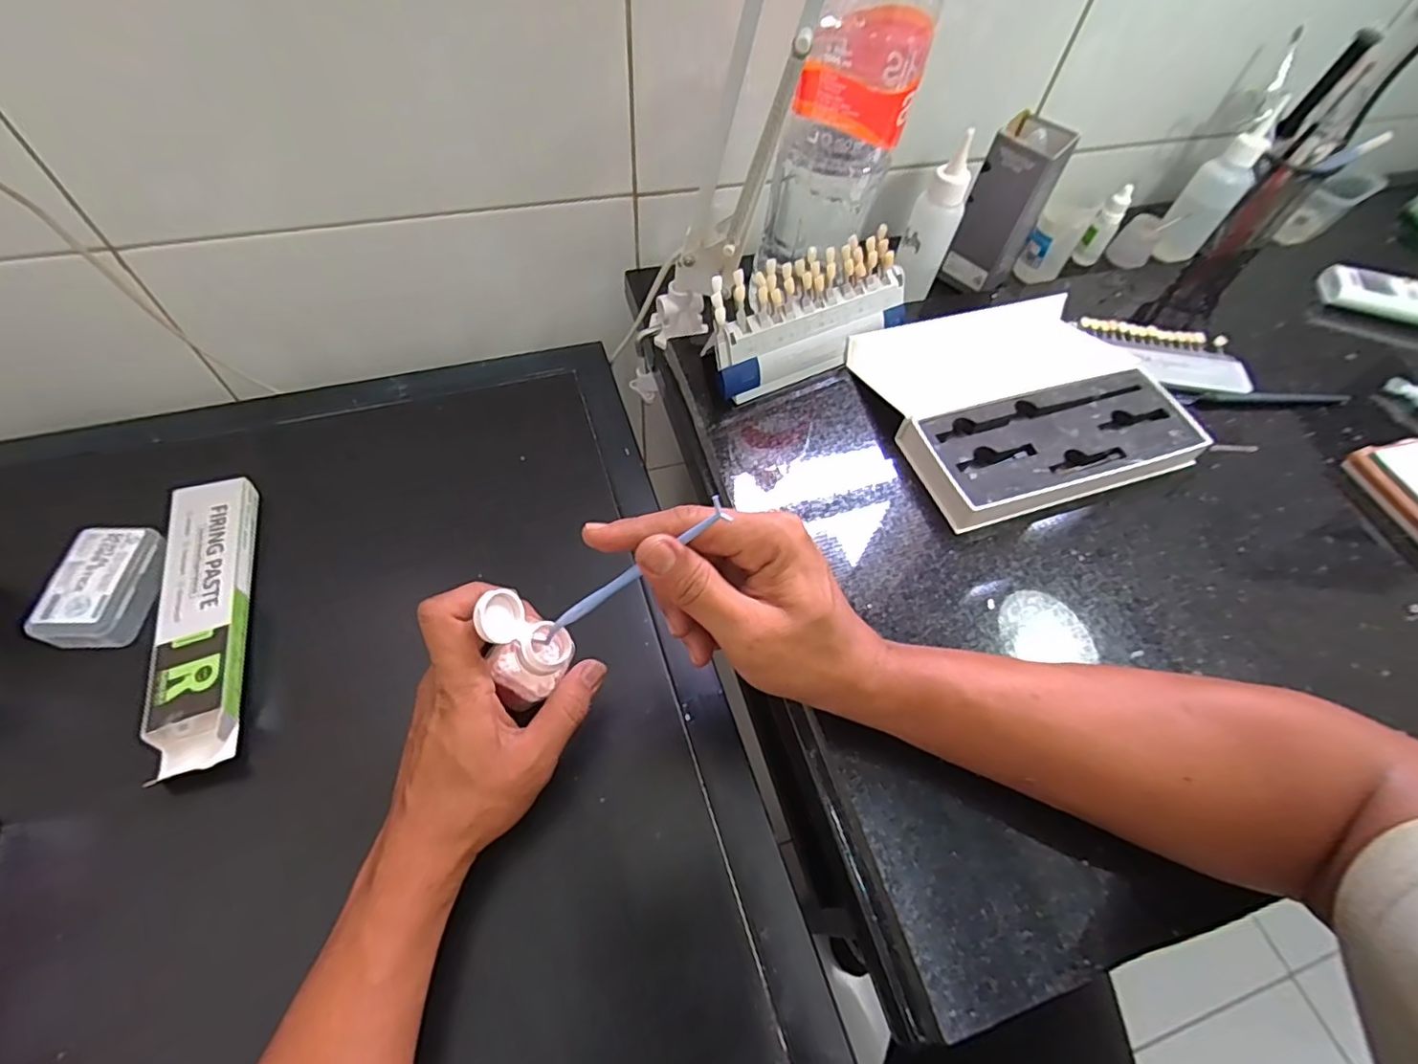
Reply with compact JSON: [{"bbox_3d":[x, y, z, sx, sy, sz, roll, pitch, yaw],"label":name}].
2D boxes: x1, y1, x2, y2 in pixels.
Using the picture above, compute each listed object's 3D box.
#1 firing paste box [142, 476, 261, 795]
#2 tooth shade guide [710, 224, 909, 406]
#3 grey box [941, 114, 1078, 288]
[{"bbox_3d":[-0.342,0.053,0.407,0.050,0.022,0.210,-12,60,-13],"label":"firing paste box"},{"bbox_3d":[0.082,-0.167,0.463,0.170,0.083,0.045,-25,64,-17],"label":"tooth shade guide"},{"bbox_3d":[0.270,-0.296,0.550,0.056,0.132,0.071,37,62,17],"label":"grey box"}]

